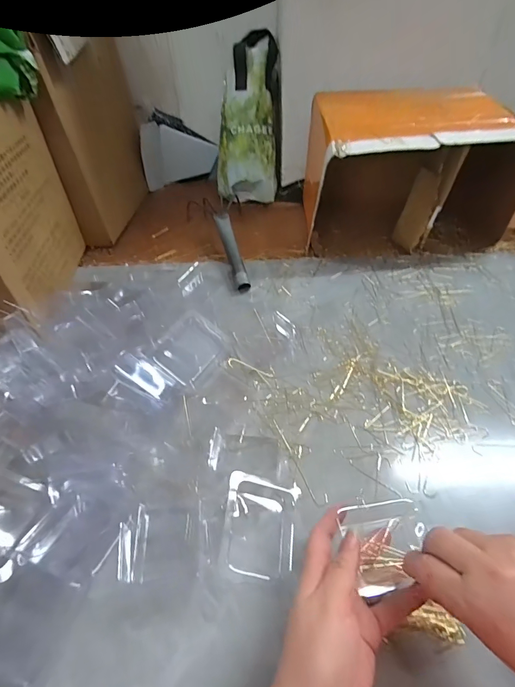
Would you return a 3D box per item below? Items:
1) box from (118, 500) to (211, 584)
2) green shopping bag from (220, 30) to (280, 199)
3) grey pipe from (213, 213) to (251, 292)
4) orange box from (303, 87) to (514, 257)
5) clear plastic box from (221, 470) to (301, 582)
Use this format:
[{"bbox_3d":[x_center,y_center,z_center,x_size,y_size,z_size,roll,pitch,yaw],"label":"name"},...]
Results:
[{"bbox_3d":[-0.085,0.182,0.347,0.076,0.029,0.062,-4,47,-3],"label":"box"},{"bbox_3d":[-0.013,-0.468,0.778,0.127,0.319,0.078,8,22,8],"label":"green shopping bag"},{"bbox_3d":[-0.048,-0.172,0.669,0.027,0.033,0.209,-10,47,-9],"label":"grey pipe"},{"bbox_3d":[0.267,-0.302,0.696,0.343,0.234,0.214,-3,47,-2],"label":"orange box"},{"bbox_3d":[0.001,0.176,0.360,0.069,0.018,0.090,7,47,8],"label":"clear plastic box"}]

